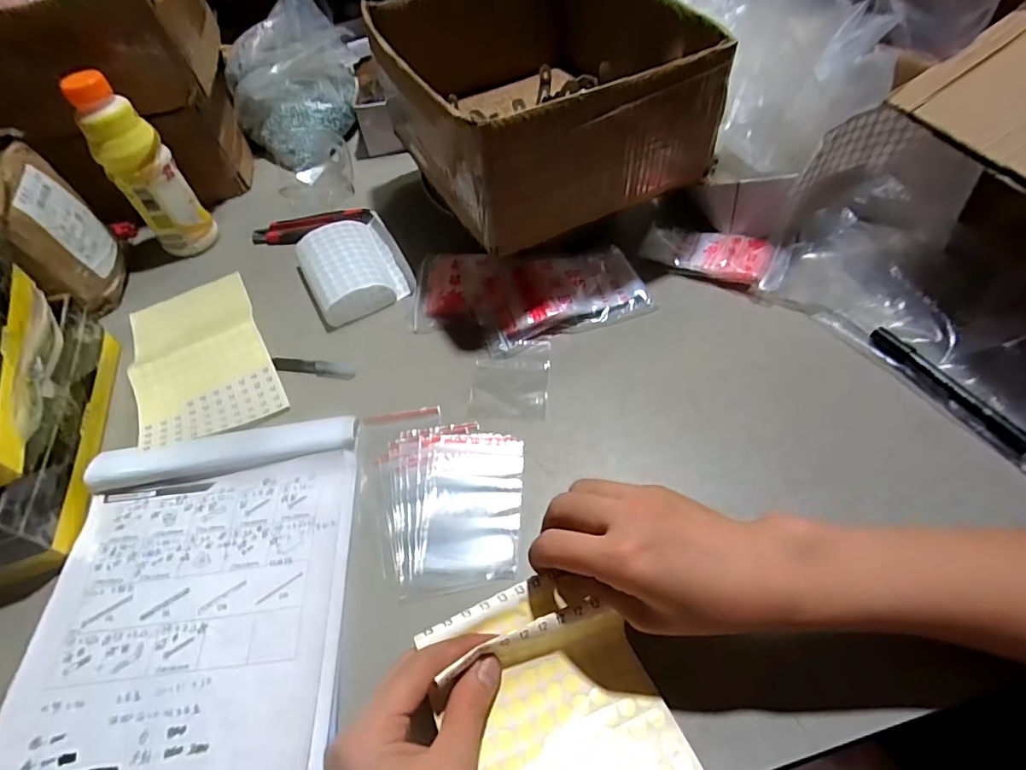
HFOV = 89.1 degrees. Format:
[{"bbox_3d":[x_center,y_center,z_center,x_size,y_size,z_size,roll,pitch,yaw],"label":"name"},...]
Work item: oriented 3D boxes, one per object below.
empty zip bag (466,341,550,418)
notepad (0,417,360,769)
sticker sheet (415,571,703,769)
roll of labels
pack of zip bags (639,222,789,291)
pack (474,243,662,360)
[{"bbox_3d":[-0.002,-0.007,0.483,0.068,0.004,0.086,1,53,8],"label":"empty zip bag"},{"bbox_3d":[-0.228,0.172,0.359,0.225,0.017,0.311,-8,52,1],"label":"notepad"},{"bbox_3d":[0.029,0.191,0.287,0.121,0.046,0.155,-20,55,-10],"label":"sticker sheet"},{"bbox_3d":[-0.176,-0.134,0.582,0.105,0.040,0.122,-26,54,-13],"label":"roll of labels"},{"bbox_3d":[0.208,-0.139,0.551,0.148,0.022,0.055,26,59,35],"label":"pack of zip bags"},{"bbox_3d":[0.046,-0.093,0.535,0.169,0.030,0.093,-16,53,-5],"label":"pack"}]

